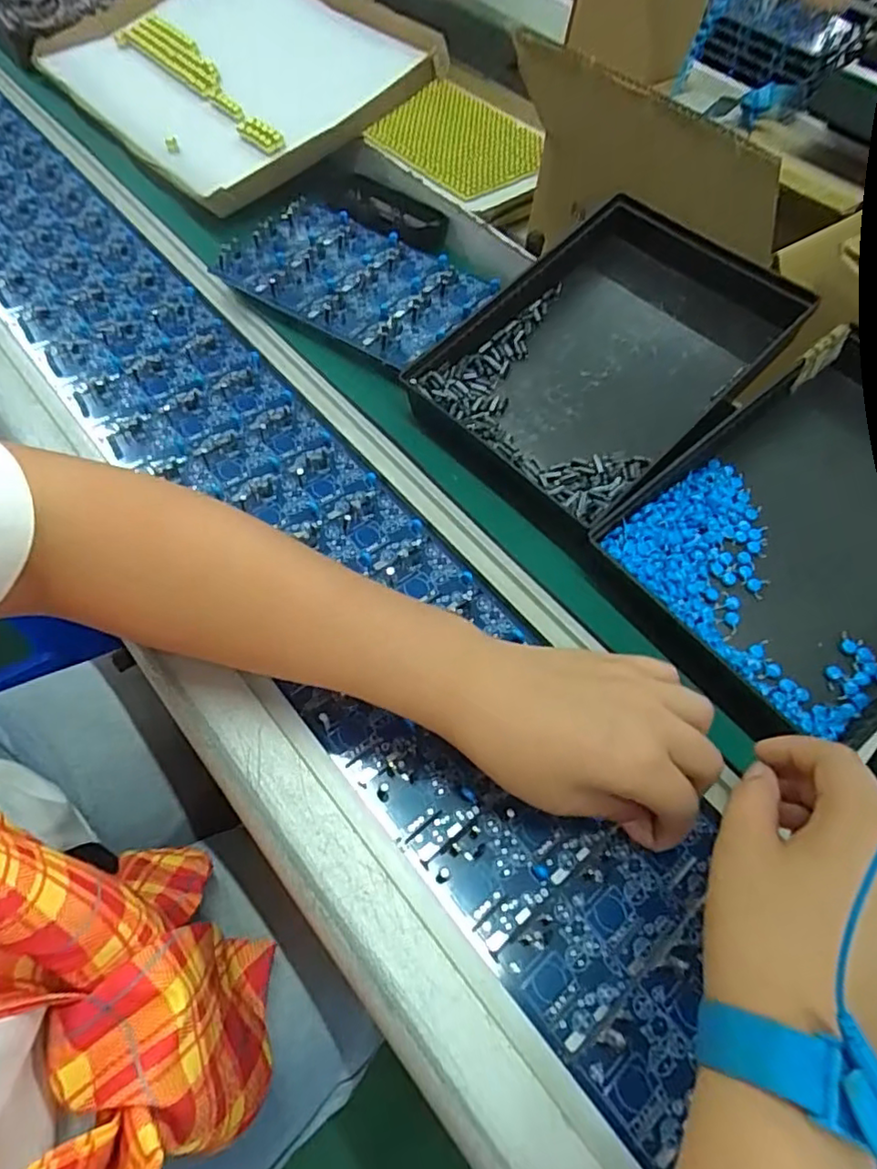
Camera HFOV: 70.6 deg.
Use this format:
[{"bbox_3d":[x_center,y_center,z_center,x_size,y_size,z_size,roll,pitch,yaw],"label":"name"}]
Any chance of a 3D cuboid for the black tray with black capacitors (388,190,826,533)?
[{"bbox_3d":[0.115,-0.159,0.425,0.236,0.049,0.171,-42,71,-18],"label":"black tray with black capacitors"}]

